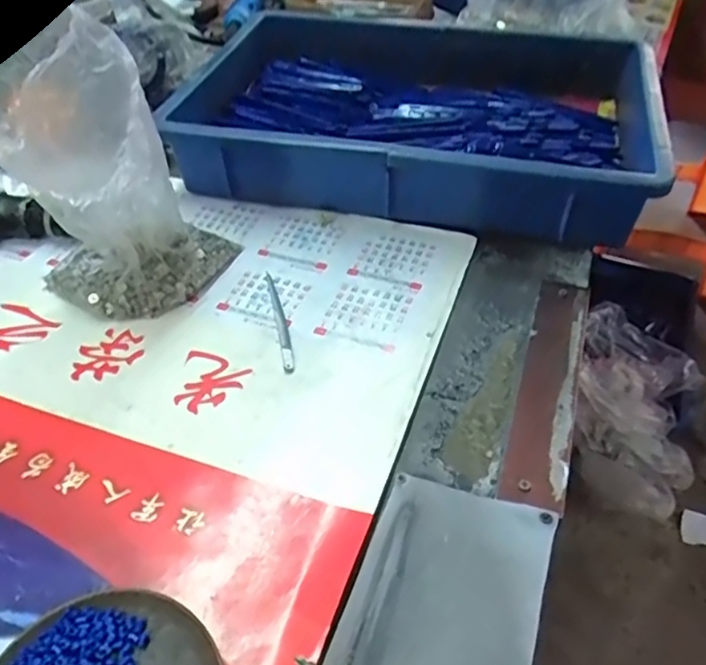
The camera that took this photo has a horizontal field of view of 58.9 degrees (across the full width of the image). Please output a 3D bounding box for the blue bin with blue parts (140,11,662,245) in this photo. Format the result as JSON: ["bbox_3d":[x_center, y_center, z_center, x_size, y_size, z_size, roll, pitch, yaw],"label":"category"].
[{"bbox_3d":[0.071,-0.220,0.614,0.404,0.079,0.304,12,47,11],"label":"blue bin with blue parts"}]

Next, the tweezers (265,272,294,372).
[{"bbox_3d":[-0.055,-0.011,0.469,0.008,0.004,0.107,-9,47,-9],"label":"tweezers"}]

